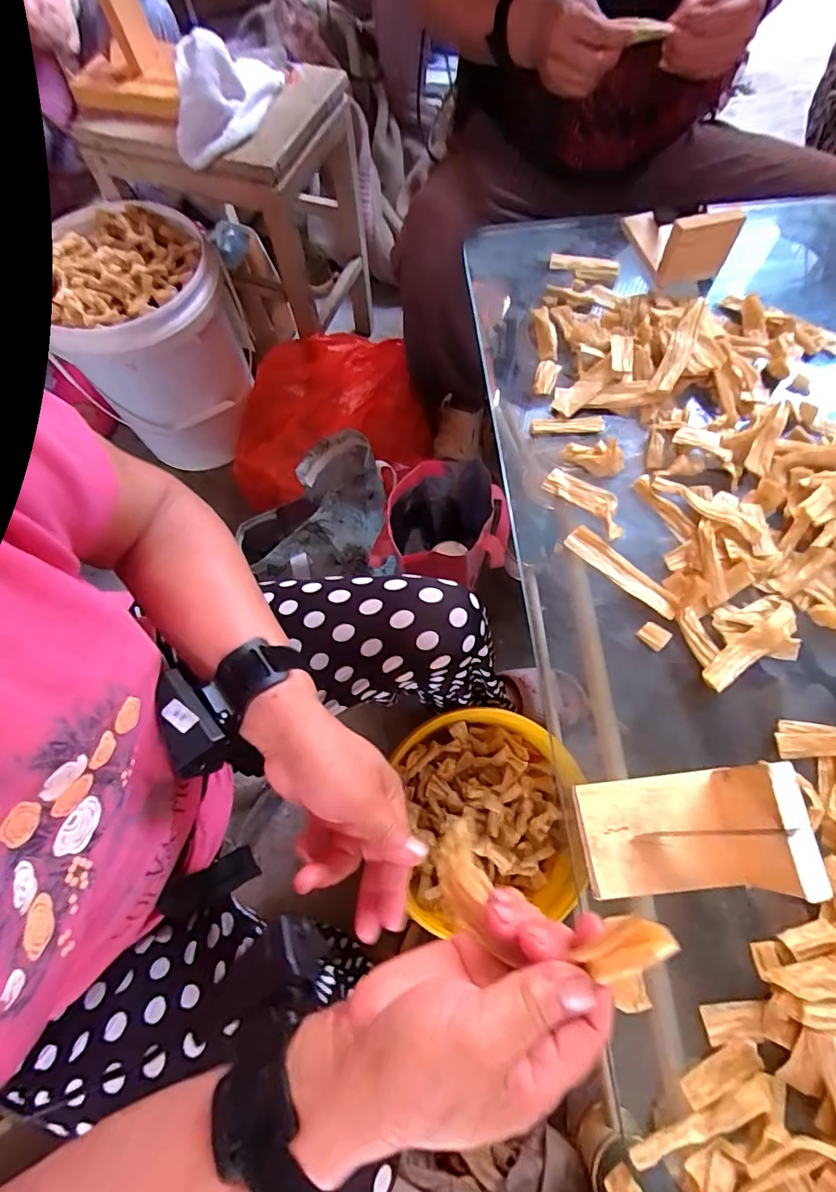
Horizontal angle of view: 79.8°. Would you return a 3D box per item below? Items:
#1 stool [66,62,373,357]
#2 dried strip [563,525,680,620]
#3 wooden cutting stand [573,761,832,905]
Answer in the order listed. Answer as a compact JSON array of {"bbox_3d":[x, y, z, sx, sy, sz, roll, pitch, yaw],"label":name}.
[{"bbox_3d":[-0.304,-0.680,0.930,0.352,0.431,0.285,22,70,9],"label":"stool"},{"bbox_3d":[0.187,-0.023,0.458,0.027,0.006,0.113,-43,74,-15],"label":"dried strip"},{"bbox_3d":[0.182,0.162,0.336,0.122,0.067,0.078,-7,69,-2],"label":"wooden cutting stand"}]

